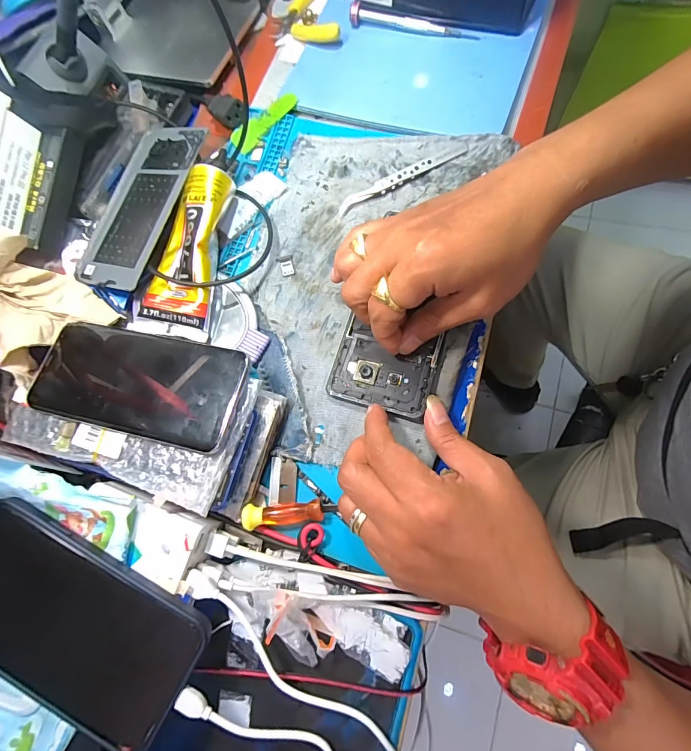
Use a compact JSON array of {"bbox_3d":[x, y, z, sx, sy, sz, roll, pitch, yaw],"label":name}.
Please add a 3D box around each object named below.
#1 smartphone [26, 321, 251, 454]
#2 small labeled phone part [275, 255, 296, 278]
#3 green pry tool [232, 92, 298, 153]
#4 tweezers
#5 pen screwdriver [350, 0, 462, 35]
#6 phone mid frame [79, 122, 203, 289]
[{"bbox_3d":[-0.149,0.004,0.268,0.159,0.005,0.072,10,73,14],"label":"smartphone"},{"bbox_3d":[-0.049,-0.093,0.315,0.013,0.004,0.019,-19,73,3],"label":"small labeled phone part"},{"bbox_3d":[-0.073,-0.233,0.345,0.070,0.004,0.023,-39,86,-2],"label":"green pry tool"},{"bbox_3d":[0.047,-0.167,0.315,0.117,0.010,0.010,-26,73,1],"label":"tweezers"},{"bbox_3d":[0.055,-0.331,0.353,0.104,0.013,0.012,13,77,12],"label":"pen screwdriver"},{"bbox_3d":[-0.176,-0.148,0.320,0.079,0.004,0.159,12,77,20],"label":"phone mid frame"}]

